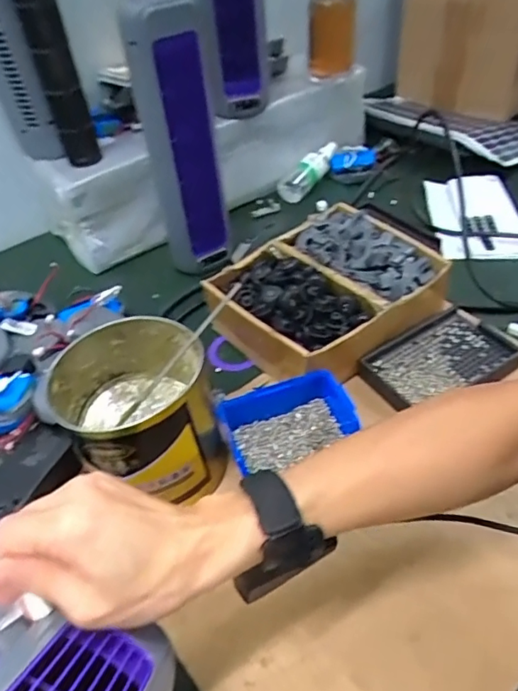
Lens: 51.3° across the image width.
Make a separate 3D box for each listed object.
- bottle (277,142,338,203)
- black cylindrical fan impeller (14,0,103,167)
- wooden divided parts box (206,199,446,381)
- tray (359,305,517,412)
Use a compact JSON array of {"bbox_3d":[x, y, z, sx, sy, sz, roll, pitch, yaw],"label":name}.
[{"bbox_3d":[0.088,-0.291,0.892,0.041,0.036,0.152,30,69,32],"label":"bottle"},{"bbox_3d":[-0.235,-0.323,0.628,0.038,0.220,0.031,-24,47,-18],"label":"black cylindrical fan impeller"},{"bbox_3d":[0.073,-0.059,0.595,0.216,0.071,0.180,-35,51,-26],"label":"wooden divided parts box"},{"bbox_3d":[0.186,0.016,0.559,0.155,0.027,0.094,-23,47,-17],"label":"tray"}]

